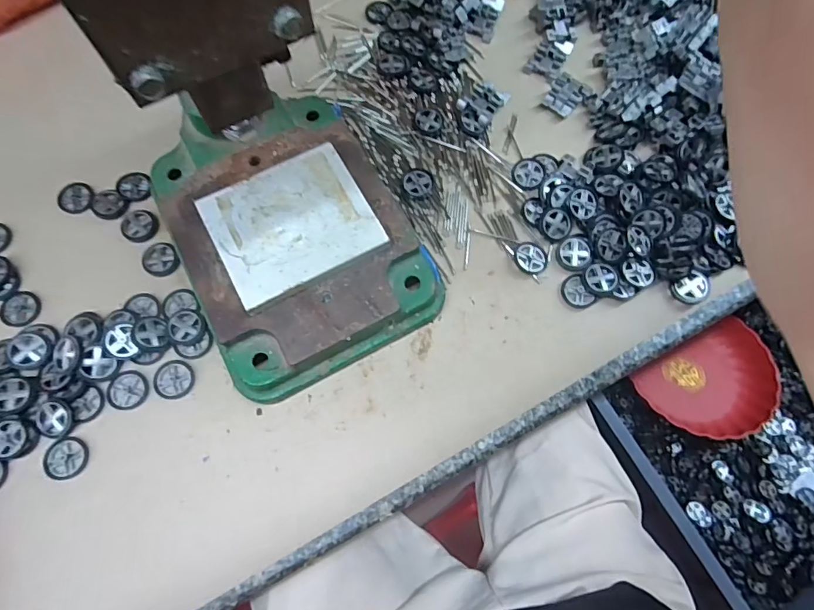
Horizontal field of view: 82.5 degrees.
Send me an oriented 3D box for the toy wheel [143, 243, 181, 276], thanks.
[{"bbox_3d":[-0.194,-0.037,0.365,0.029,0.004,0.026,43,77,12],"label":"toy wheel"}]

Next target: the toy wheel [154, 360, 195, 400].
[{"bbox_3d":[-0.169,0.054,0.334,0.028,0.004,0.028,0,72,0],"label":"toy wheel"}]

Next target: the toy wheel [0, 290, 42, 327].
[{"bbox_3d":[-0.295,0.003,0.354,0.027,0.004,0.027,0,72,0],"label":"toy wheel"}]

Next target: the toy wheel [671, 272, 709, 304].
[{"bbox_3d":[0.219,-0.013,0.359,0.027,0.013,0.023,-21,73,-7],"label":"toy wheel"}]

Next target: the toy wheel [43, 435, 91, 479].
[{"bbox_3d":[-0.234,0.105,0.319,0.025,0.006,0.027,0,72,0],"label":"toy wheel"}]

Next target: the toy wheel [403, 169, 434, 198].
[{"bbox_3d":[0.010,-0.103,0.390,0.024,0.007,0.026,0,72,0],"label":"toy wheel"}]

